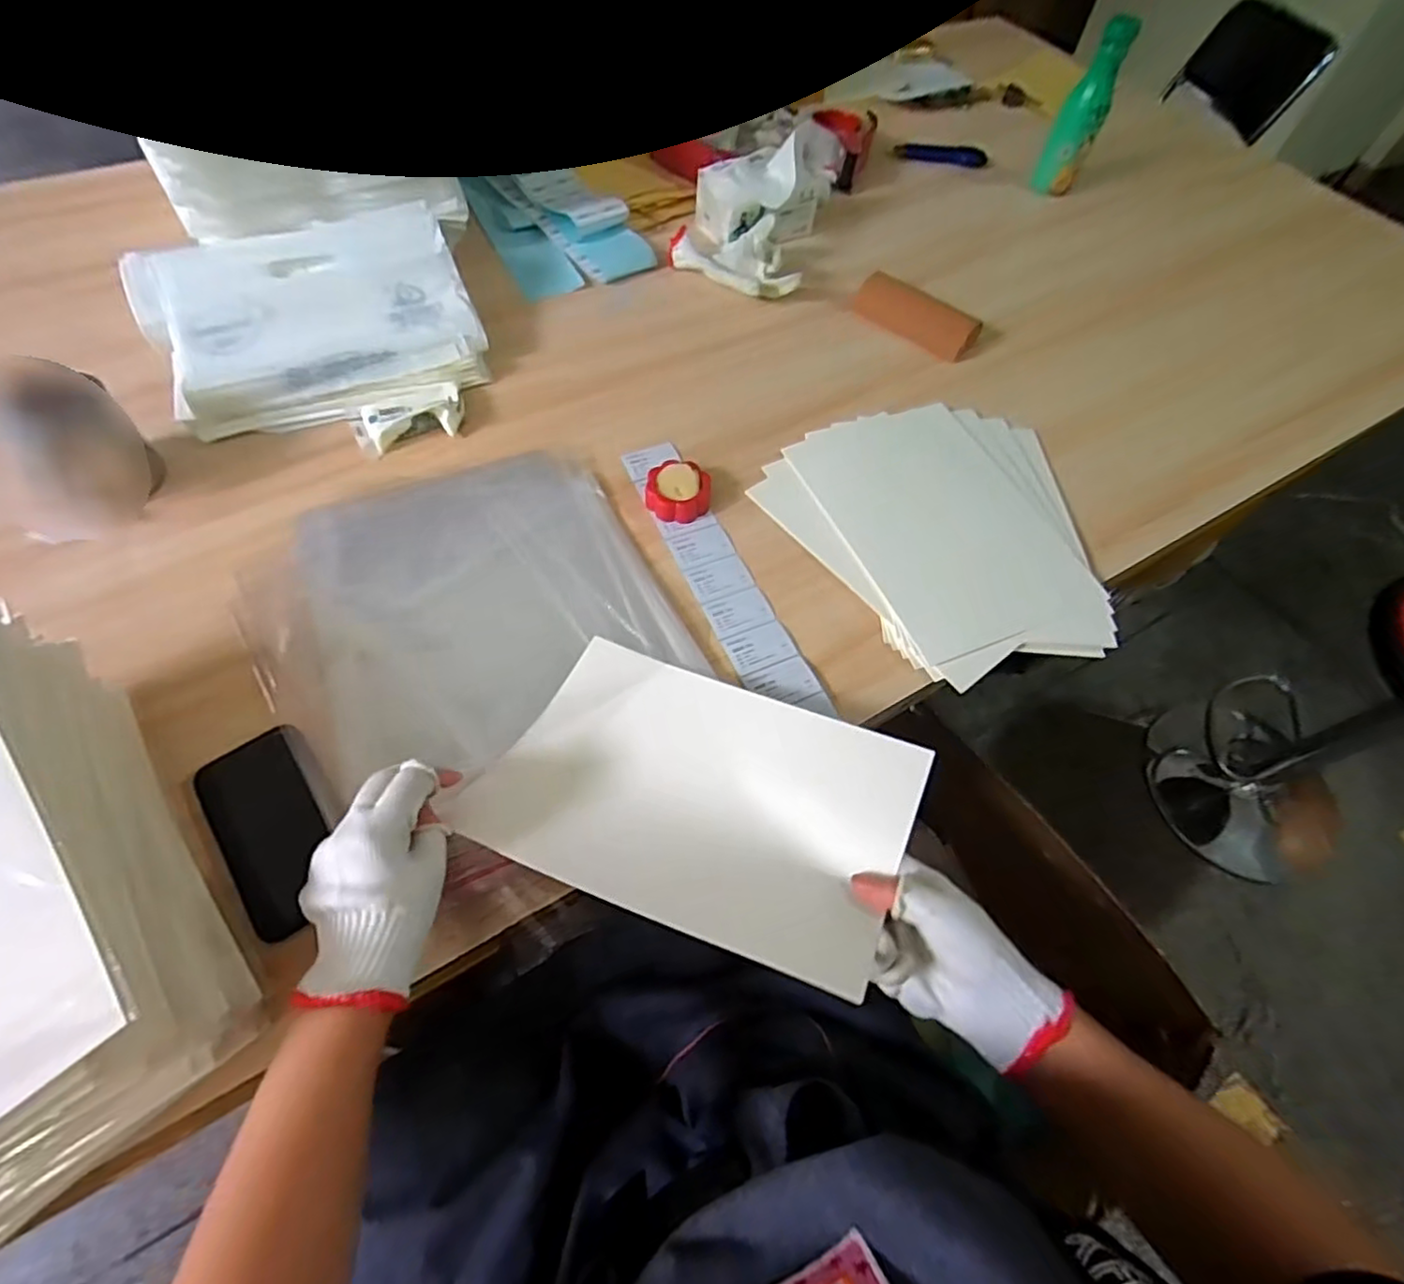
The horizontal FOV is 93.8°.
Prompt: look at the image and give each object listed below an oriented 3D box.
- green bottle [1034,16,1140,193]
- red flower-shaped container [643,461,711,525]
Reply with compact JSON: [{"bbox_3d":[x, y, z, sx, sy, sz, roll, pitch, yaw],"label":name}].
[{"bbox_3d":[0.558,-0.772,0.962,0.063,0.205,0.068,20,60,7],"label":"green bottle"},{"bbox_3d":[-0.023,-0.153,0.663,0.065,0.026,0.060,2,59,-3],"label":"red flower-shaped container"}]

